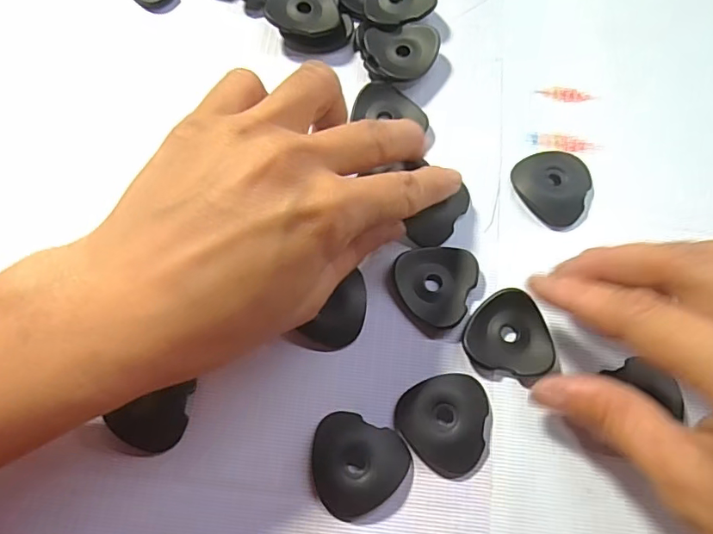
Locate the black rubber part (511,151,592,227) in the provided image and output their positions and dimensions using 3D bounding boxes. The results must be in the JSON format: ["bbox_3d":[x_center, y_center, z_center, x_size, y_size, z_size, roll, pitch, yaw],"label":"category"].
[{"bbox_3d":[0.090,-0.039,0.234,0.035,0.008,0.035,1,72,-2],"label":"black rubber part"}]

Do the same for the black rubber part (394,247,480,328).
[{"bbox_3d":[0.032,0.006,0.216,0.032,0.006,0.034,1,72,-2],"label":"black rubber part"}]

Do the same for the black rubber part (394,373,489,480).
[{"bbox_3d":[0.036,0.058,0.198,0.034,0.006,0.036,1,72,-2],"label":"black rubber part"}]

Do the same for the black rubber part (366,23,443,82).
[{"bbox_3d":[0.020,-0.104,0.252,0.037,0.008,0.032,15,72,3],"label":"black rubber part"}]

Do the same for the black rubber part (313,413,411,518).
[{"bbox_3d":[0.000,0.074,0.191,0.035,0.006,0.034,1,72,-2],"label":"black rubber part"}]

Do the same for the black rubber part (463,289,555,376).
[{"bbox_3d":[0.062,0.026,0.210,0.035,0.005,0.035,6,70,1],"label":"black rubber part"}]

